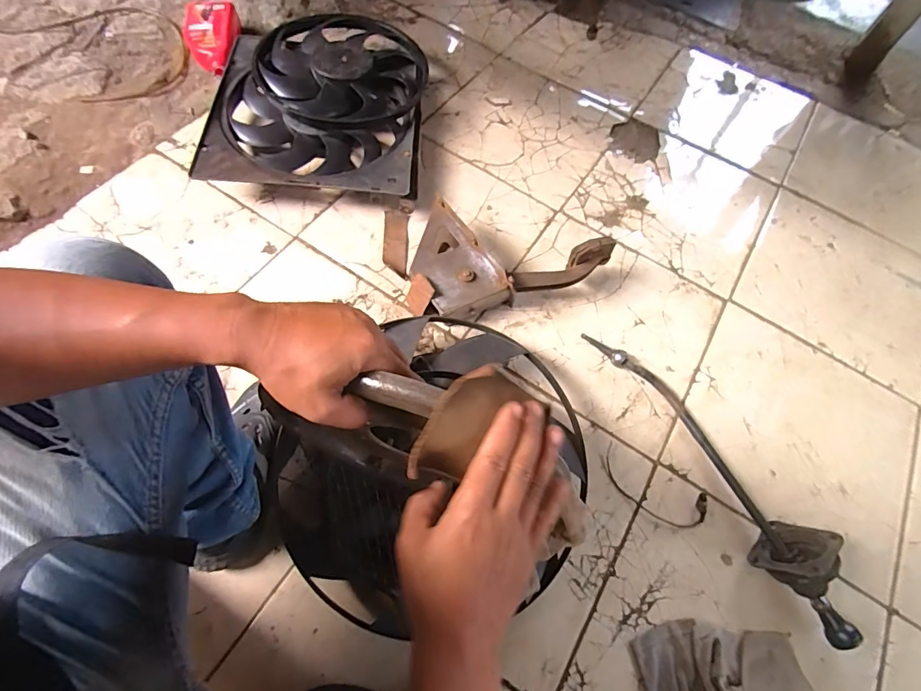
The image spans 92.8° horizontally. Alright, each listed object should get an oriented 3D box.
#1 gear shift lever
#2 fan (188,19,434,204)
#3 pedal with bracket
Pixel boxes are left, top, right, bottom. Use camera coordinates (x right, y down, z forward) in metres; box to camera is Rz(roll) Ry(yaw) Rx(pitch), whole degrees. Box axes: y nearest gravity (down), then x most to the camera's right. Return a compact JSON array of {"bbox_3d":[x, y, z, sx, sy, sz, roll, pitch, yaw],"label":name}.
[{"bbox_3d":[0.424,0.191,0.730,0.112,0.094,0.585,-30,71,-18],"label":"gear shift lever"},{"bbox_3d":[-0.309,-0.551,1.000,0.445,0.111,0.529,4,65,-3],"label":"fan"},{"bbox_3d":[0.057,-0.206,0.888,0.413,0.103,0.283,-14,67,-7],"label":"pedal with bracket"}]

